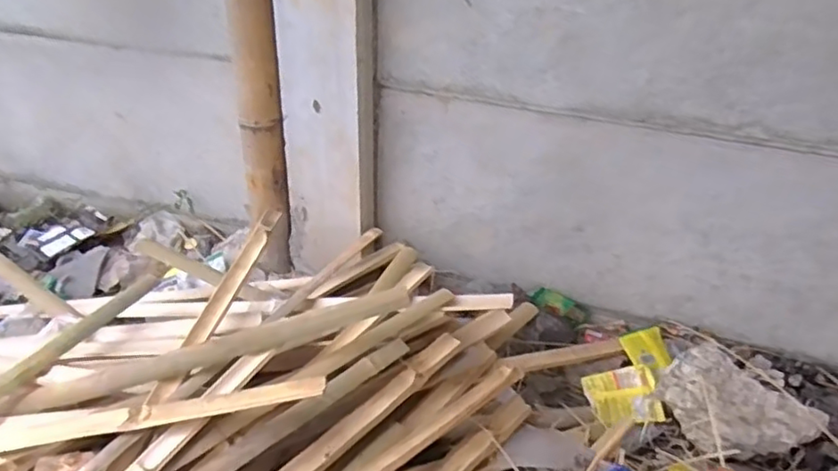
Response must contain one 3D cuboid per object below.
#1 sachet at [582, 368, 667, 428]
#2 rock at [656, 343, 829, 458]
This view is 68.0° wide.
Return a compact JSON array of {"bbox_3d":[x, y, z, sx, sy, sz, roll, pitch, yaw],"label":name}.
[{"bbox_3d":[0.359,0.281,1.093,0.120,0.043,0.094,-2,31,-7],"label":"sachet"},{"bbox_3d":[0.513,0.283,1.020,0.154,0.084,0.216,-18,36,-30],"label":"rock"}]

